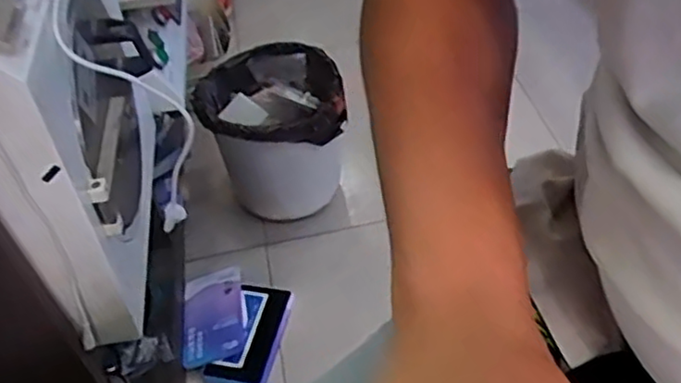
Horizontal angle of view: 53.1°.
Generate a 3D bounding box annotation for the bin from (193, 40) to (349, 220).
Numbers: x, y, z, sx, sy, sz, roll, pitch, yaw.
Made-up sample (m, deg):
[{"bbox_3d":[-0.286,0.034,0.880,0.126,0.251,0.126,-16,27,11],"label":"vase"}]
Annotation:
[{"bbox_3d":[-0.108,-0.090,1.196,0.229,0.255,0.198,-11,45,-3],"label":"bin"}]

